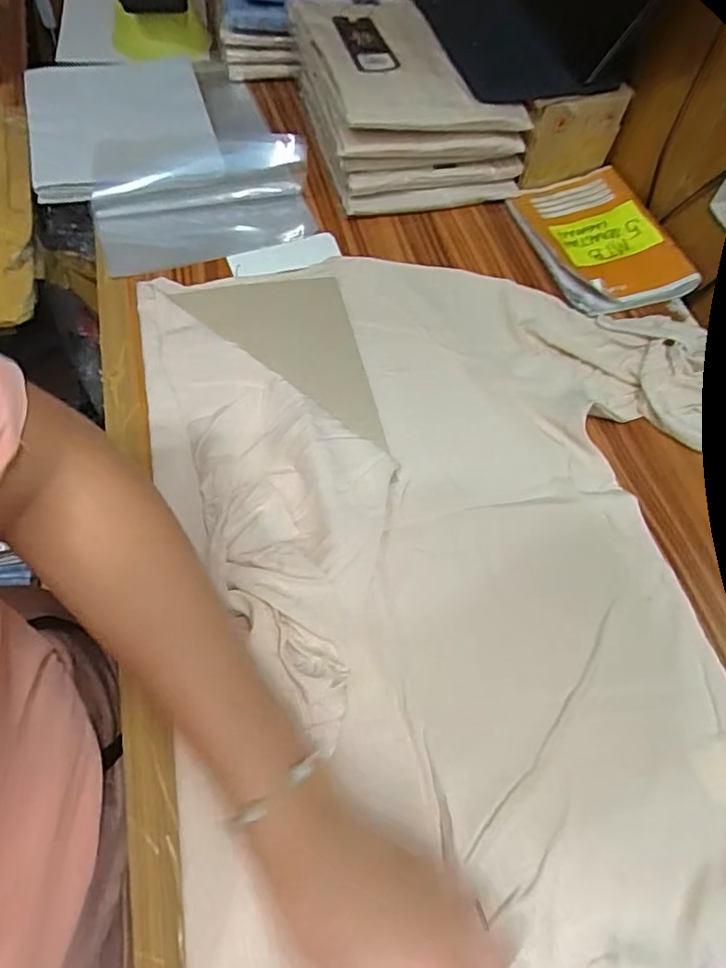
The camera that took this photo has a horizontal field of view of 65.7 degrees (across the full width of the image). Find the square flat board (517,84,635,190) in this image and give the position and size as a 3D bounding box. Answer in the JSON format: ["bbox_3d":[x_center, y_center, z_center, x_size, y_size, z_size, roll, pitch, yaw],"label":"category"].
[{"bbox_3d":[0.239,-0.394,0.652,0.118,0.098,0.015,-18,64,-12],"label":"square flat board"}]

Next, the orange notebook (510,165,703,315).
[{"bbox_3d":[0.268,-0.280,0.644,0.156,0.031,0.203,-14,64,-11],"label":"orange notebook"}]

